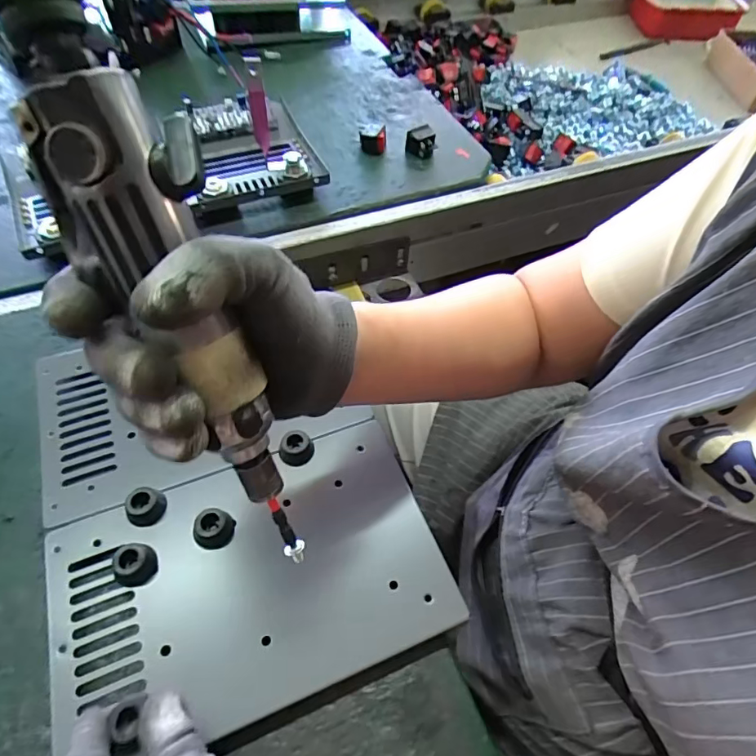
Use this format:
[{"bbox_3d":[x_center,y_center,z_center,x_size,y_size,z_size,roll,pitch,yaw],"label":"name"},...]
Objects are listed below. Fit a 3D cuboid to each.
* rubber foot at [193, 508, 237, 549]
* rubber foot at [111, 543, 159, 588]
[{"bbox_3d":[-0.105,0.095,0.319,0.023,0.011,0.023,9,55,4],"label":"rubber foot"},{"bbox_3d":[-0.148,0.113,0.306,0.021,0.014,0.023,23,57,13],"label":"rubber foot"}]

